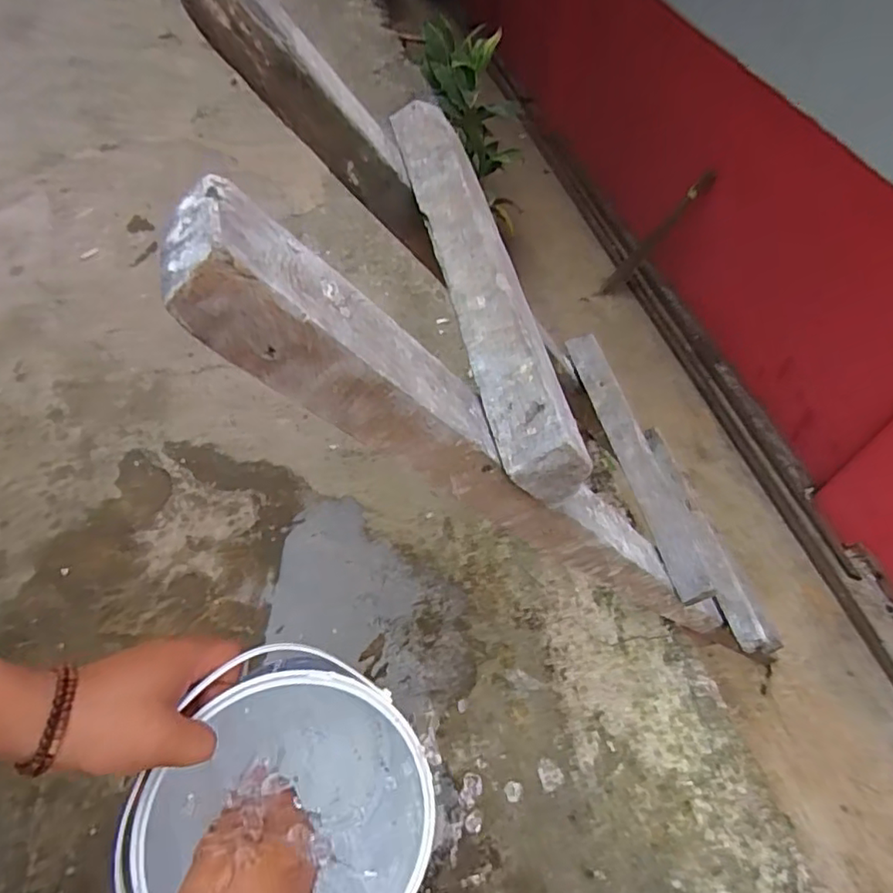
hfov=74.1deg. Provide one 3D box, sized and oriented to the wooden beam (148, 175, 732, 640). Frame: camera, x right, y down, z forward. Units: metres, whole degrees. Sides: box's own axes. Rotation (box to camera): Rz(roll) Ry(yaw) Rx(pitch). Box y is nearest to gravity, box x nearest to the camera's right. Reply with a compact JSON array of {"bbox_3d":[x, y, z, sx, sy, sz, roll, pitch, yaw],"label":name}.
[{"bbox_3d":[0.111,0.066,0.531,0.057,0.787,0.058,-31,52,20],"label":"wooden beam"}]

